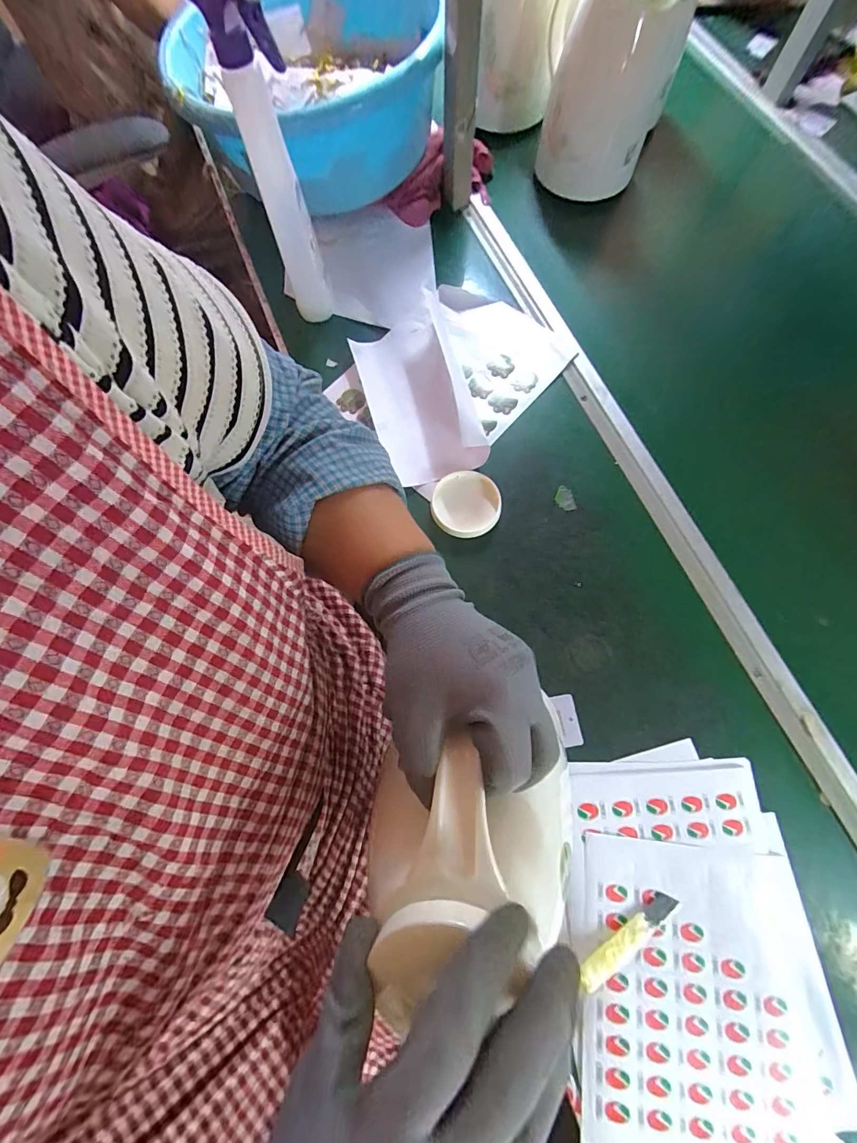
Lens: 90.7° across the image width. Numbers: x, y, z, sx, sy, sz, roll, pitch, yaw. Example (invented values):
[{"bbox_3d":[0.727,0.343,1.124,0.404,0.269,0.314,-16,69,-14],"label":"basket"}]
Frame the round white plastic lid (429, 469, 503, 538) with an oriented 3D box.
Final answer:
[{"bbox_3d":[0.044,-0.078,0.497,0.078,0.017,0.077,-1,74,2],"label":"round white plastic lid"}]

